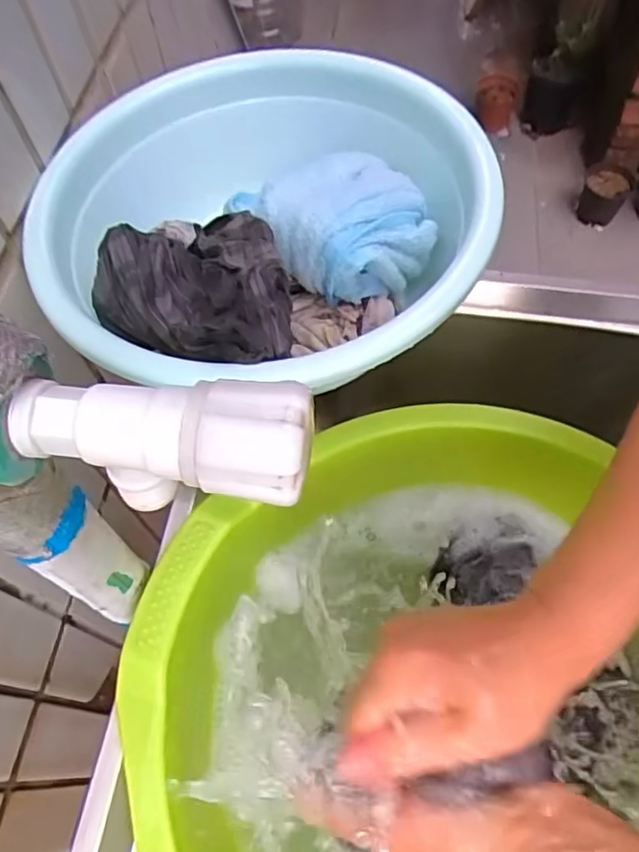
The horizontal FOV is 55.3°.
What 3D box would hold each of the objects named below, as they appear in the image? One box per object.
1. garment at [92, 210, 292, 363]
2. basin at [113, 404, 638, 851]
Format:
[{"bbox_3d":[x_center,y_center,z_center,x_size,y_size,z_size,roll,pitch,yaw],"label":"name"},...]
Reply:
[{"bbox_3d":[-0.077,-0.092,0.379,0.139,0.060,0.087,26,66,16],"label":"garment"},{"bbox_3d":[0.086,0.189,0.396,0.351,0.137,0.388,38,70,21],"label":"basin"}]

